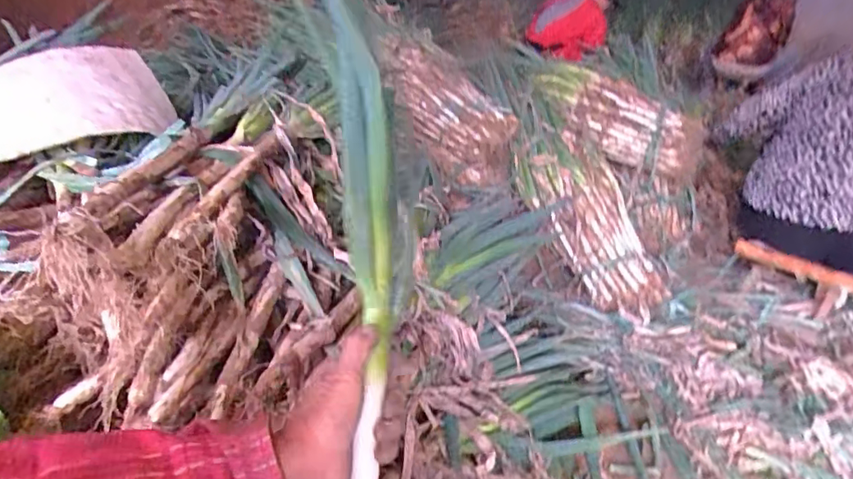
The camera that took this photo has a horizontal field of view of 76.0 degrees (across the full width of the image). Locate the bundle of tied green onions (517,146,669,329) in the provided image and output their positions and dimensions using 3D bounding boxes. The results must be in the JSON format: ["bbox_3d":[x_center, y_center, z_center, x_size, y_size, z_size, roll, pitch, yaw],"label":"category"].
[{"bbox_3d":[0.437,-0.040,1.465,0.226,0.140,0.546,-17,68,-33],"label":"bundle of tied green onions"}]

